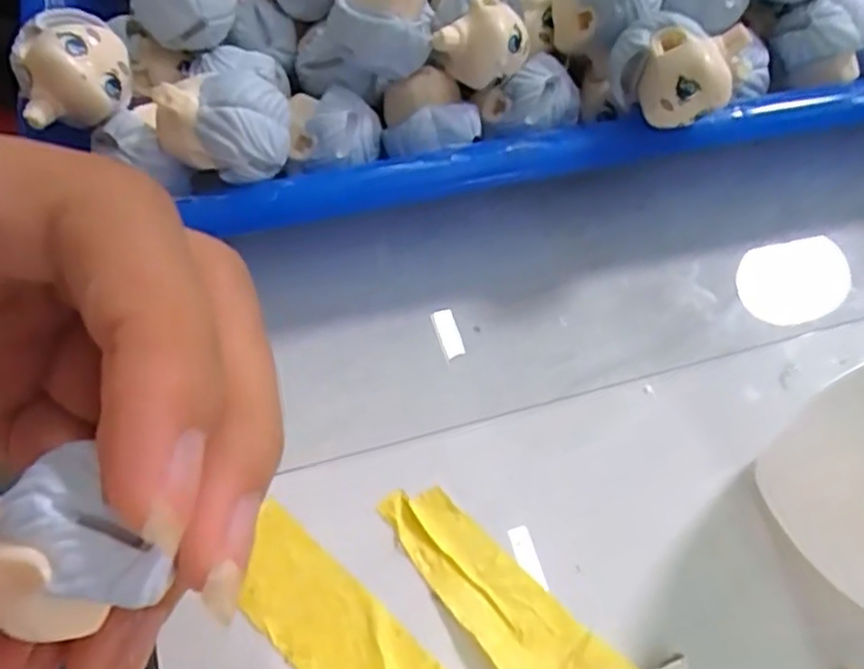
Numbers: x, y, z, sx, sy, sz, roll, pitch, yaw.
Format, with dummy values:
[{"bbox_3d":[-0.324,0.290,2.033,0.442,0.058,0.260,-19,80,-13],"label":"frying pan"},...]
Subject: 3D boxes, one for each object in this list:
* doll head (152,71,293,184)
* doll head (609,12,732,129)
[{"bbox_3d":[-0.044,-0.046,0.154,0.024,0.020,0.017,9,62,3],"label":"doll head"},{"bbox_3d":[0.054,-0.059,0.165,0.016,0.022,0.024,-28,66,-16],"label":"doll head"}]

